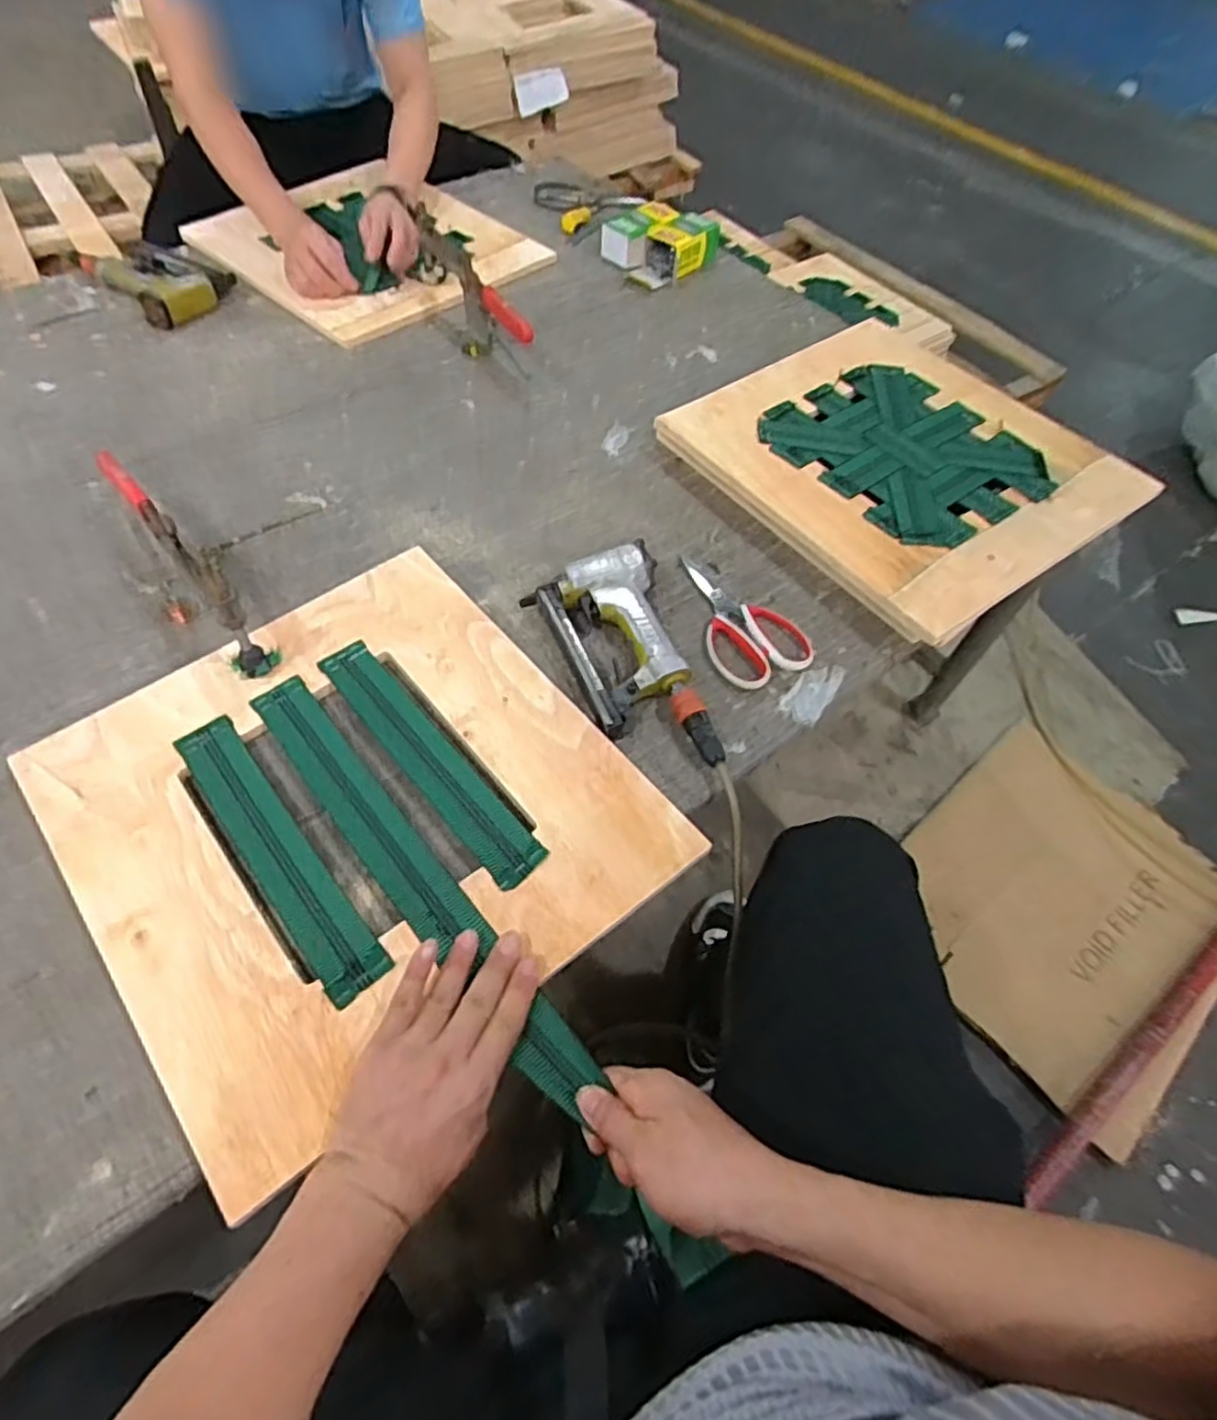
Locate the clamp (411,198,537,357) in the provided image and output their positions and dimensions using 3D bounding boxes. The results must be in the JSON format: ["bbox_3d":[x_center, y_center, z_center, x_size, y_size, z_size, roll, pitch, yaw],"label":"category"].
[{"bbox_3d":[-0.193,-0.564,0.979,0.043,0.103,0.289,-27,62,-21],"label":"clamp"}]

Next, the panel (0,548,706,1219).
[{"bbox_3d":[-0.208,0.075,0.591,0.395,0.012,0.418,-34,64,-24],"label":"panel"}]

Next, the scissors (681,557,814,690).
[{"bbox_3d":[0.132,-0.100,0.737,0.095,0.011,0.176,-18,59,-16],"label":"scissors"}]

